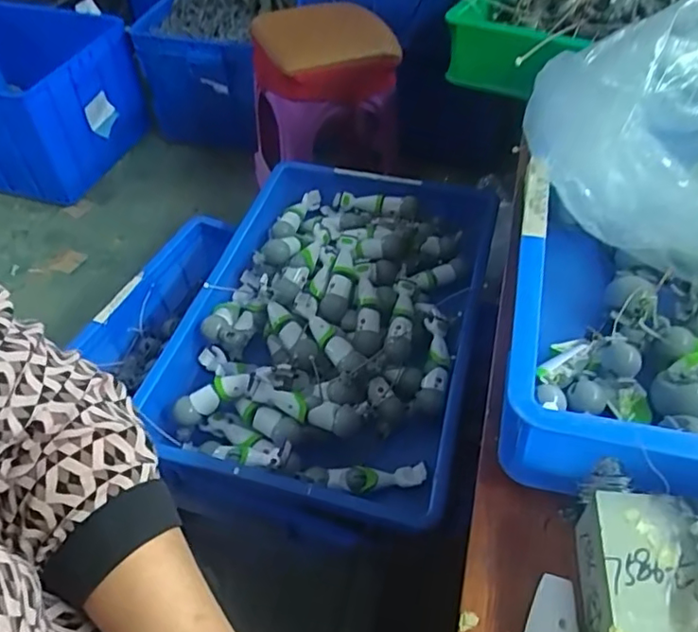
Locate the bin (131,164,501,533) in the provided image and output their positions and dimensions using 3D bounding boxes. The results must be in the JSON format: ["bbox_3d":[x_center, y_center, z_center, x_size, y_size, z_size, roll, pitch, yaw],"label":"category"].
[{"bbox_3d":[-0.022,-0.006,0.814,0.353,0.089,0.542,10,50,11],"label":"bin"}]

